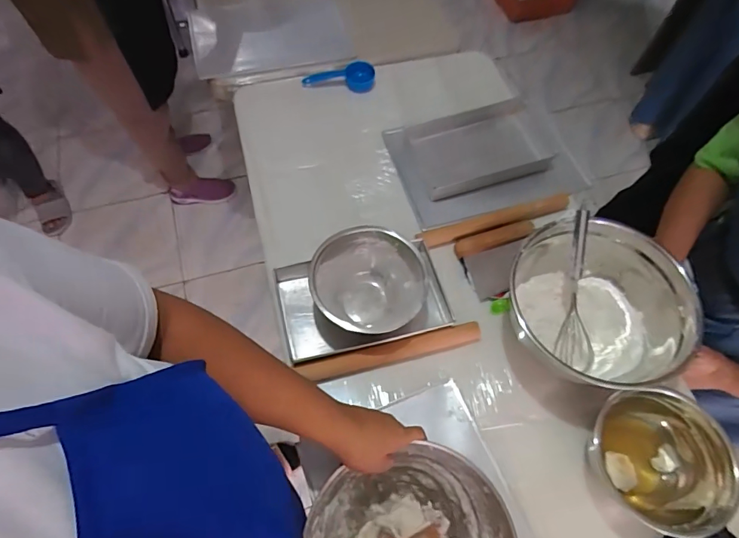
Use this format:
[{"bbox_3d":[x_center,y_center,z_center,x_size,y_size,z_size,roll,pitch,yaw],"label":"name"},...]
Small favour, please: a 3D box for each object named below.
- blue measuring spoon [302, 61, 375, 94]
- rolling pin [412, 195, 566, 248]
[{"bbox_3d":[-0.066,-0.411,0.954,0.153,0.027,0.071,-6,63,-5],"label":"blue measuring spoon"},{"bbox_3d":[0.232,-0.087,0.806,0.291,0.035,0.030,-13,64,-9],"label":"rolling pin"}]

